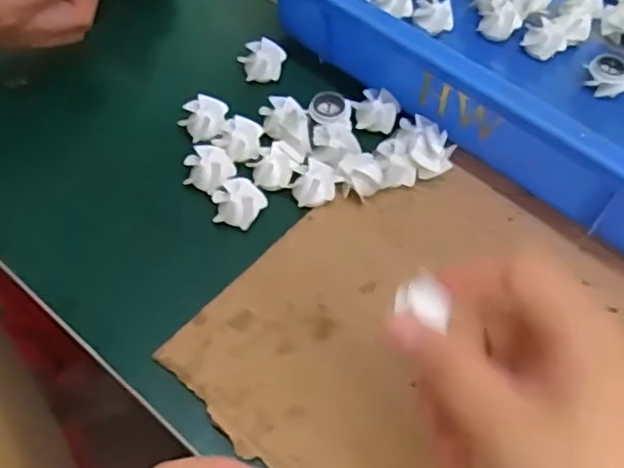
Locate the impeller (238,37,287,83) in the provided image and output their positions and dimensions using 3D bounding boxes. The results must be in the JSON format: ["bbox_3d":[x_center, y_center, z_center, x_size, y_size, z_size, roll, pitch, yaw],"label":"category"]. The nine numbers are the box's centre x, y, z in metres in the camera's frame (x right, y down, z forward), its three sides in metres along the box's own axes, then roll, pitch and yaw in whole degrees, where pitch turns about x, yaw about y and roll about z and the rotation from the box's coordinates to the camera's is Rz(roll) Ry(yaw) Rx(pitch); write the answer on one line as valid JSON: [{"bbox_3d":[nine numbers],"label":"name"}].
[{"bbox_3d":[-0.036,-0.131,0.480,0.033,0.018,0.029,-15,59,-11],"label":"impeller"}]

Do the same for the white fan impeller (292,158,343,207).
[{"bbox_3d":[0.003,-0.033,0.420,0.027,0.016,0.030,21,58,11],"label":"white fan impeller"}]

